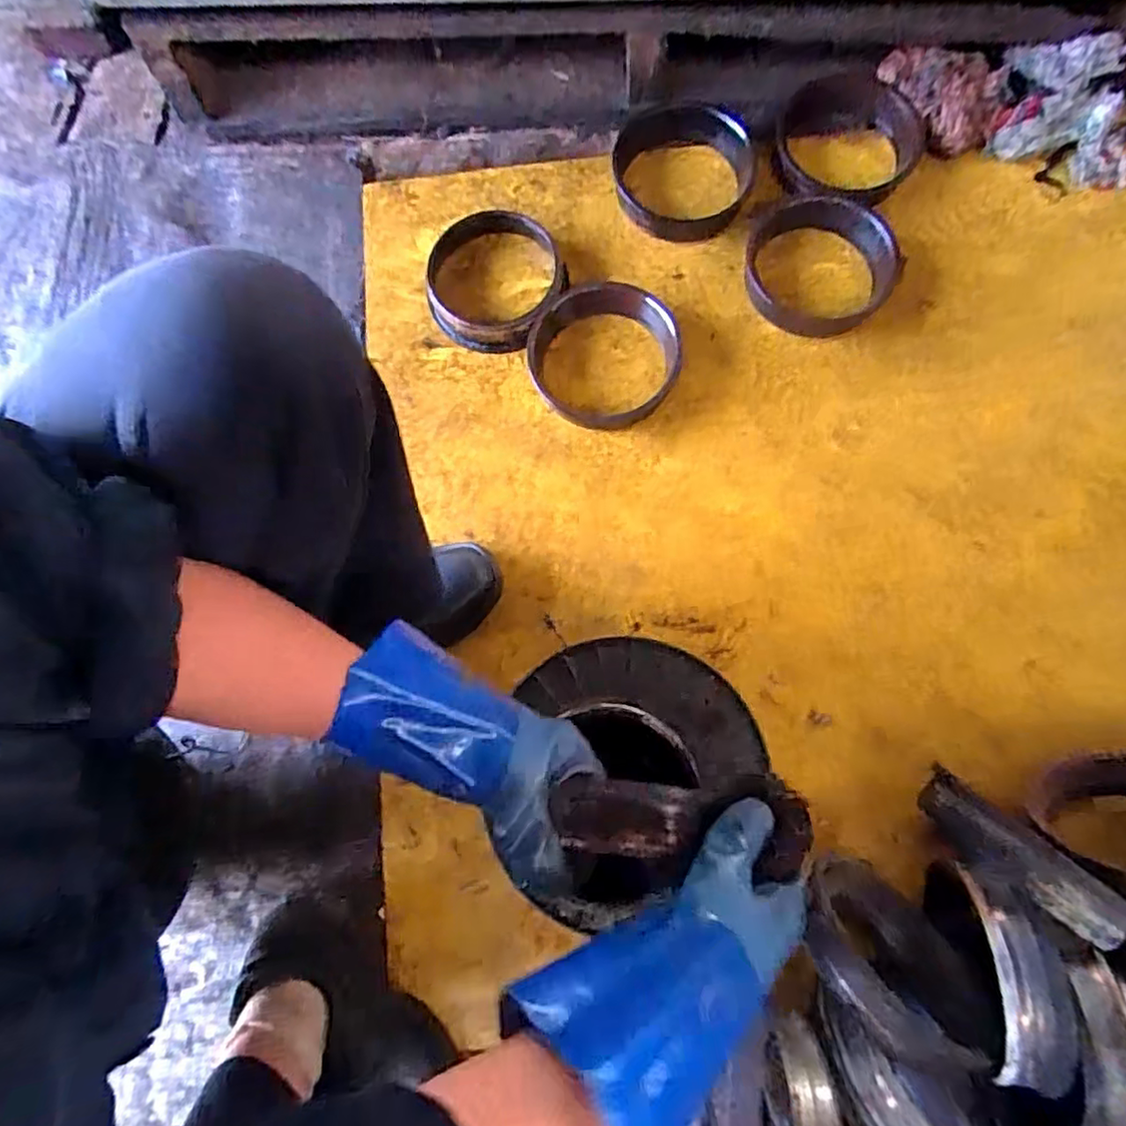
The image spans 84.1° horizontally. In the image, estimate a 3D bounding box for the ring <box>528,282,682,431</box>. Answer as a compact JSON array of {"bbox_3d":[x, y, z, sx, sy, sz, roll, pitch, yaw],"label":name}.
[{"bbox_3d":[0.046,-0.243,0.725,0.169,0.050,0.168,-1,77,4],"label":"ring"}]

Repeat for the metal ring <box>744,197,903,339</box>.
[{"bbox_3d":[0.319,-0.363,0.760,0.188,0.038,0.170,-3,77,3],"label":"metal ring"}]

